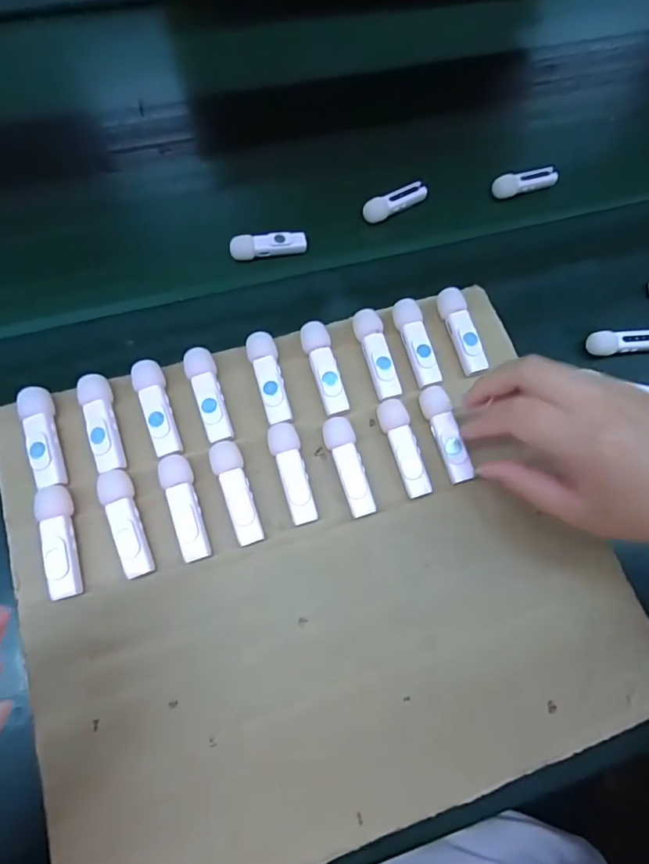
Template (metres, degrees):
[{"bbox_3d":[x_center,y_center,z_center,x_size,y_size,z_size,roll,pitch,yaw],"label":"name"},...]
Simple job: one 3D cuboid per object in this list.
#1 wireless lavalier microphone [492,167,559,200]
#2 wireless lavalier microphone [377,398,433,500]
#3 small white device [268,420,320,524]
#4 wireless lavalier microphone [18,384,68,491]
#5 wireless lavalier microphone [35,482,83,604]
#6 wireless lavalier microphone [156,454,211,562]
[{"bbox_3d":[0.189,-0.236,0.461,0.063,0.011,0.019,-17,70,-10],"label":"wireless lavalier microphone"},{"bbox_3d":[0.051,0.011,0.317,0.020,0.021,0.064,-12,70,-8],"label":"wireless lavalier microphone"},{"bbox_3d":[-0.020,0.026,0.306,0.019,0.018,0.063,-12,70,-8],"label":"small white device"},{"bbox_3d":[-0.172,0.003,0.299,0.016,0.013,0.063,-16,80,-10],"label":"wireless lavalier microphone"},{"bbox_3d":[-0.153,0.063,0.282,0.017,0.013,0.064,-13,80,-8],"label":"wireless lavalier microphone"},{"bbox_3d":[-0.084,0.045,0.294,0.018,0.016,0.064,-17,70,-10],"label":"wireless lavalier microphone"}]

